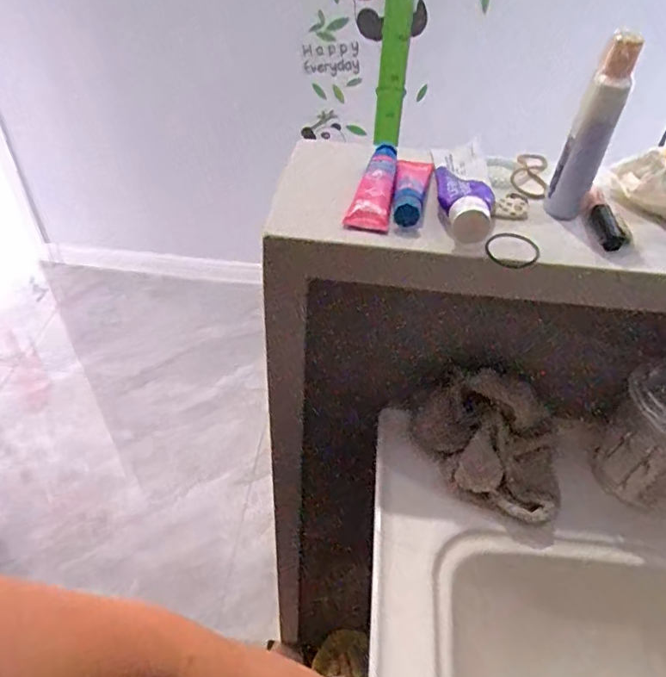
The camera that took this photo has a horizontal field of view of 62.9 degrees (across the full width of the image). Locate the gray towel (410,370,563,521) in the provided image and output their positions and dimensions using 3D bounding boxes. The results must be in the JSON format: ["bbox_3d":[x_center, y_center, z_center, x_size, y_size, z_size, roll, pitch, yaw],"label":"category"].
[{"bbox_3d":[0.148,0.101,0.523,0.151,0.088,0.091,18,47,14],"label":"gray towel"}]

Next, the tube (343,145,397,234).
[{"bbox_3d":[0.037,-0.140,0.483,0.035,0.021,0.131,8,45,4],"label":"tube"}]

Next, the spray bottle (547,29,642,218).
[{"bbox_3d":[0.209,-0.164,0.438,0.030,0.141,0.030,27,49,21],"label":"spray bottle"}]

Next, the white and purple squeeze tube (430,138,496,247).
[{"bbox_3d":[0.116,-0.143,0.485,0.048,0.026,0.166,6,45,2],"label":"white and purple squeeze tube"}]

